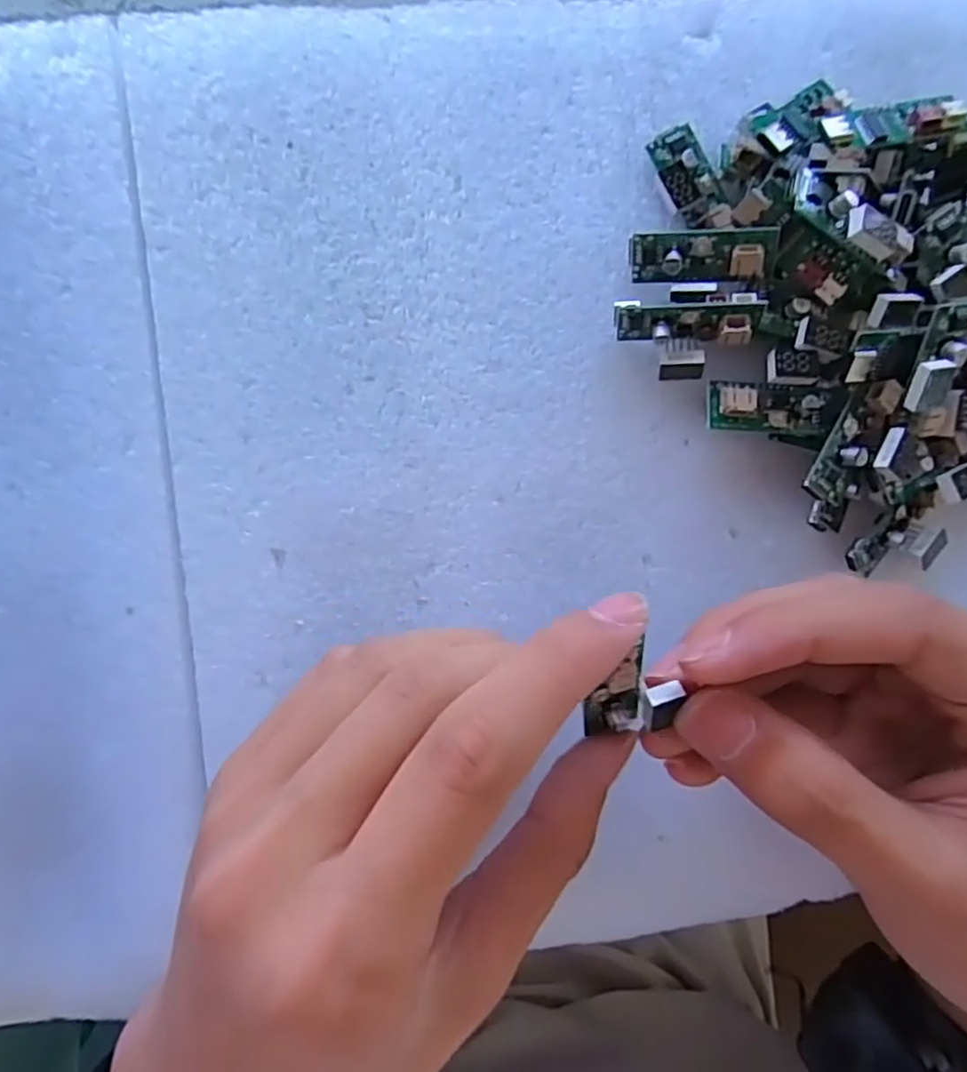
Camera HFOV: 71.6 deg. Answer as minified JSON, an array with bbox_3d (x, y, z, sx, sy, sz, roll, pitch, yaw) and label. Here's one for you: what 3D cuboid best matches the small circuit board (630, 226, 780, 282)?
[{"bbox_3d":[0.060,-0.077,0.186,0.039,0.009,0.014,9,121,24],"label":"small circuit board"}]

